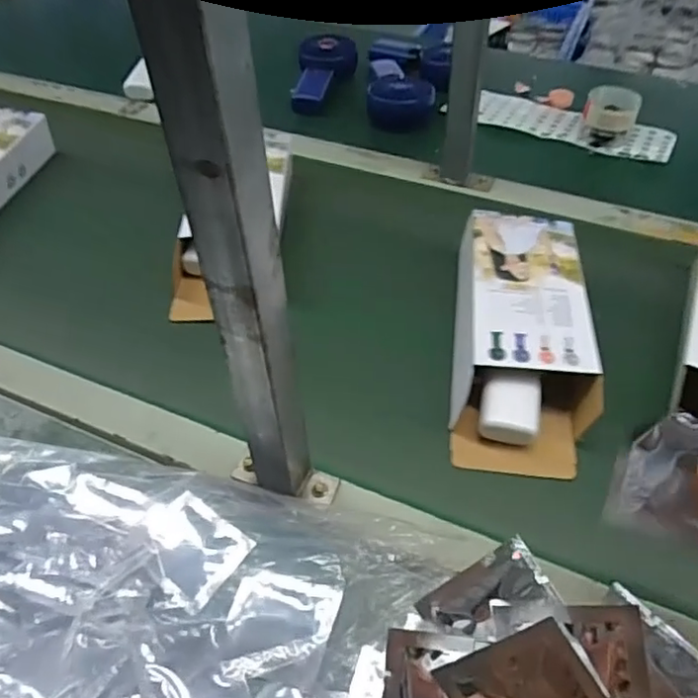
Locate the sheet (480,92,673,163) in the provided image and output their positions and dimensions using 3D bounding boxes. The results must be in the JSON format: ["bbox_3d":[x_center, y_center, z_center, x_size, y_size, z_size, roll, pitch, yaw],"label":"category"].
[{"bbox_3d":[0.304,-0.307,0.840,0.262,0.017,0.102,19,51,18],"label":"sheet"}]

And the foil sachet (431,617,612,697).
[{"bbox_3d":[0.081,0.156,0.275,0.059,0.067,0.011,53,23,0],"label":"foil sachet"}]

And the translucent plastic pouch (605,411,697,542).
[{"bbox_3d":[0.181,0.071,0.347,0.056,0.073,0.011,15,22,42],"label":"translucent plastic pouch"}]

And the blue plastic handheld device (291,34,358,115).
[{"bbox_3d":[-0.045,-0.407,0.911,0.087,0.067,0.168,13,43,8],"label":"blue plastic handheld device"}]

